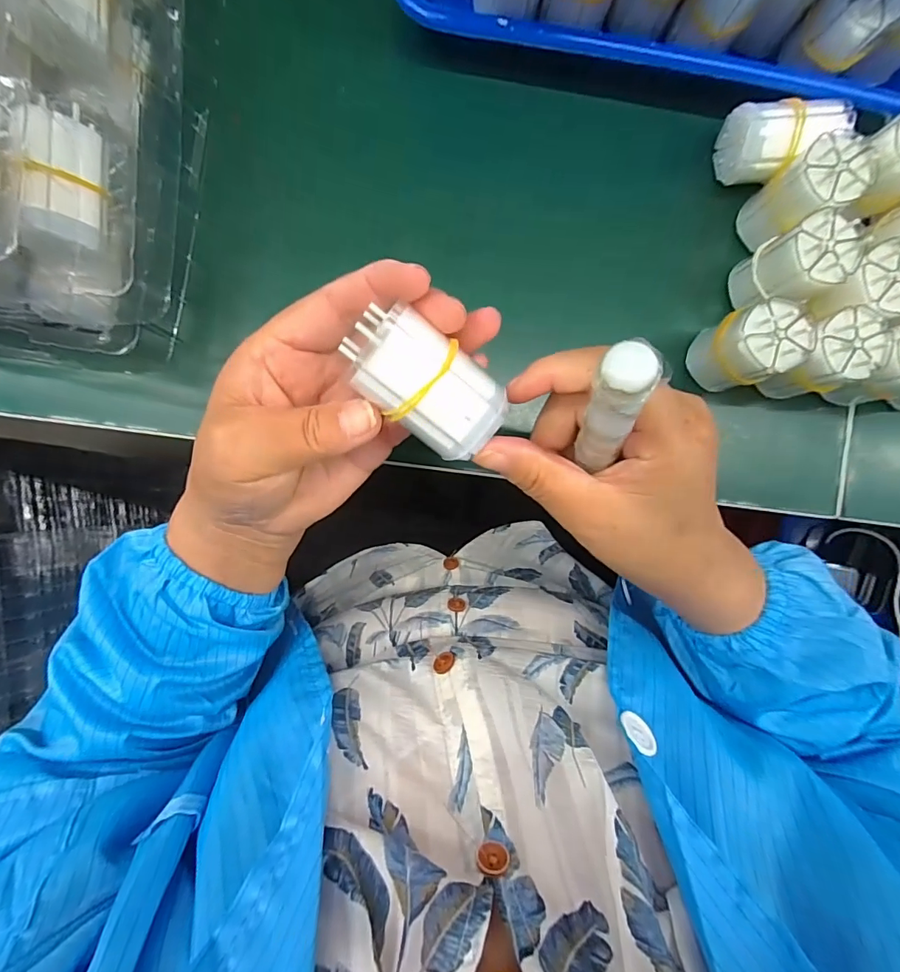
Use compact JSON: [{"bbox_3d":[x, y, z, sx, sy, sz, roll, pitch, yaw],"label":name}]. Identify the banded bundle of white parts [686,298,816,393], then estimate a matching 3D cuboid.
[{"bbox_3d":[0.168,-0.079,0.266,0.036,0.056,0.038,0,90,-3],"label":"banded bundle of white parts"}]

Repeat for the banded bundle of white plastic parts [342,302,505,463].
[{"bbox_3d":[-0.009,-0.040,0.180,0.060,0.028,0.034,38,104,-18],"label":"banded bundle of white plastic parts"}]

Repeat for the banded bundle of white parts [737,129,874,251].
[{"bbox_3d":[0.199,-0.166,0.267,0.039,0.053,0.036,0,90,-3],"label":"banded bundle of white parts"}]

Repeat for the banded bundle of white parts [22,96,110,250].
[{"bbox_3d":[-0.178,-0.144,0.214,0.016,0.033,0.059,5,93,35],"label":"banded bundle of white parts"}]

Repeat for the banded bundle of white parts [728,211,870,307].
[{"bbox_3d":[0.194,-0.124,0.265,0.035,0.056,0.037,0,90,-3],"label":"banded bundle of white parts"}]

